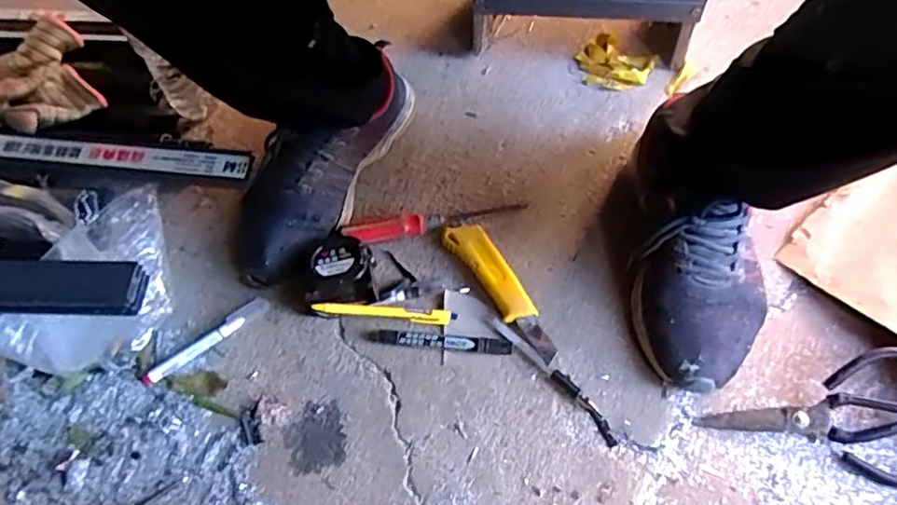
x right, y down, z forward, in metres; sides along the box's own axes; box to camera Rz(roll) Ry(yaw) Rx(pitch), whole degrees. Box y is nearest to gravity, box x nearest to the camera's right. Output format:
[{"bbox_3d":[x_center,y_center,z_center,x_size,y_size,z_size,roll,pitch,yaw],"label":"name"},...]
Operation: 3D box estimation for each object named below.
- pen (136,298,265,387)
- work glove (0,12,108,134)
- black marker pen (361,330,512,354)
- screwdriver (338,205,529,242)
[{"bbox_3d":[-0.236,0.086,0.602,0.133,0.011,0.017,-35,64,-15],"label":"pen"},{"bbox_3d":[-0.508,-0.181,0.715,0.189,0.056,0.133,-29,64,-14],"label":"work glove"},{"bbox_3d":[-0.013,0.084,0.583,0.142,0.017,0.015,5,61,7],"label":"black marker pen"},{"bbox_3d":[-0.013,-0.035,0.644,0.188,0.028,0.024,-15,60,-5],"label":"screwdriver"}]

